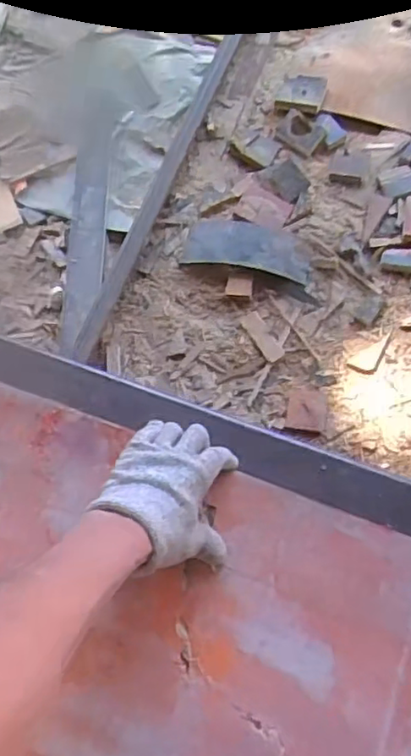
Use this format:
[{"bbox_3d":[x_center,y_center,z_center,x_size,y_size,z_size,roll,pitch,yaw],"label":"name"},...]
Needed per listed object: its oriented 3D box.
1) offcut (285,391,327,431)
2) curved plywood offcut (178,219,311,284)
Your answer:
[{"bbox_3d":[0.117,0.038,0.727,0.044,0.004,0.047,8,72,5],"label":"offcut"},{"bbox_3d":[0.054,-0.166,0.776,0.162,0.038,0.057,13,72,6],"label":"curved plywood offcut"}]

